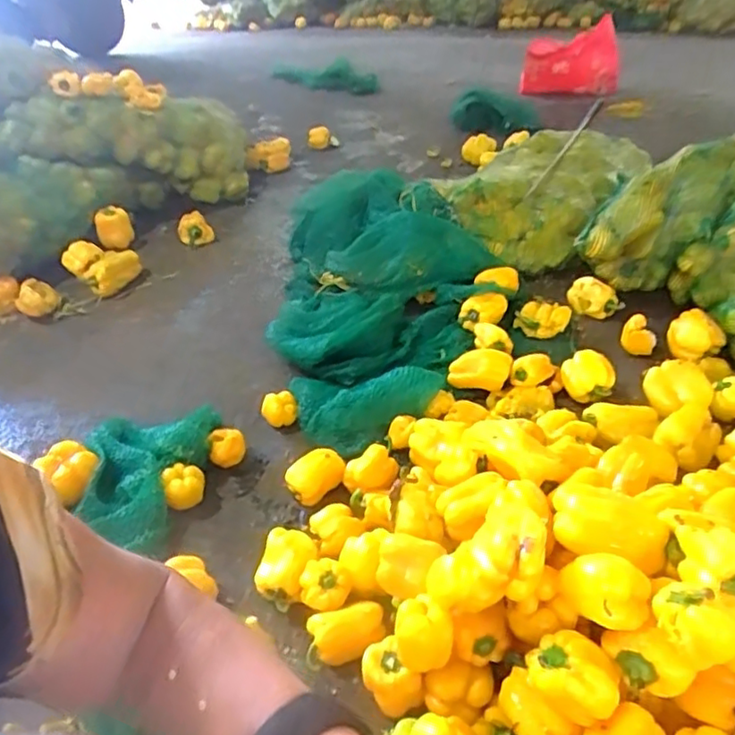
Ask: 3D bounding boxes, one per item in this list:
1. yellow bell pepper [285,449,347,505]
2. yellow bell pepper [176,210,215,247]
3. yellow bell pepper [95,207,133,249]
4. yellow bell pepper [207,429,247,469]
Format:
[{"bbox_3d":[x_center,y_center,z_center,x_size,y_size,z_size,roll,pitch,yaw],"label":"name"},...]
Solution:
[{"bbox_3d":[-0.081,0.172,0.987,0.091,0.055,0.056,-24,42,-28],"label":"yellow bell pepper"},{"bbox_3d":[-0.470,-0.379,1.693,0.093,0.065,0.092,-14,38,-16],"label":"yellow bell pepper"},{"bbox_3d":[-0.681,-0.376,1.673,0.093,0.088,0.081,-17,39,-20],"label":"yellow bell pepper"},{"bbox_3d":[-0.235,0.136,1.045,0.062,0.053,0.049,-11,37,-12],"label":"yellow bell pepper"}]

